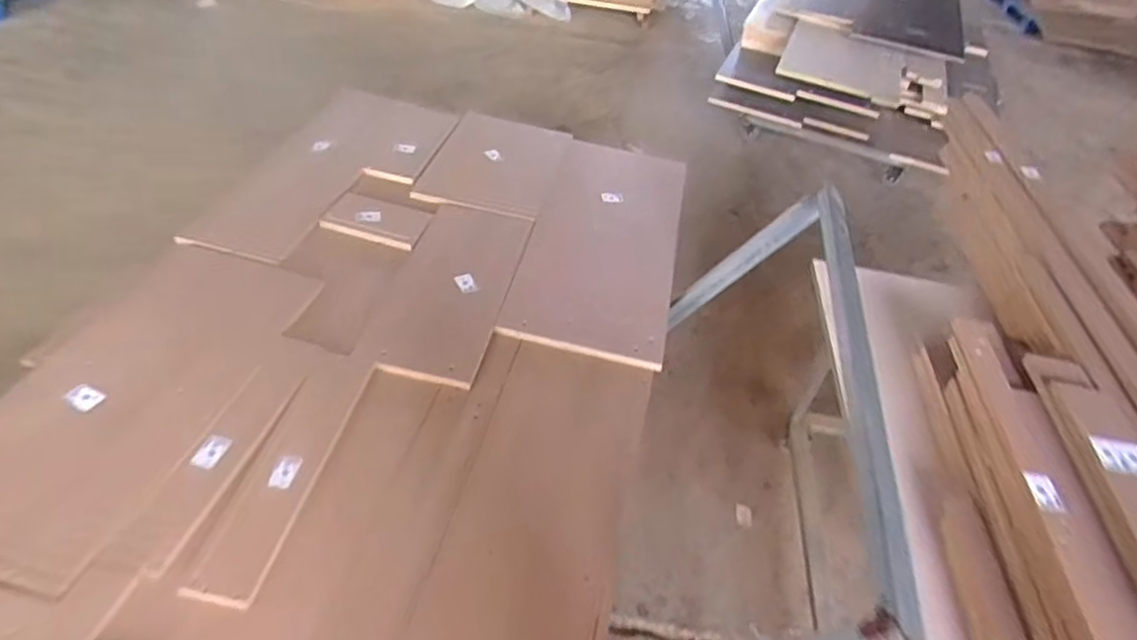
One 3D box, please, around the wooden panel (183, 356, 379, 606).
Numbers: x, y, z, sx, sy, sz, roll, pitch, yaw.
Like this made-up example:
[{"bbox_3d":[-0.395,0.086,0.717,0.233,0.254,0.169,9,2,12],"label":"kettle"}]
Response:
[{"bbox_3d":[-0.490,0.252,1.159,0.110,0.016,0.496,12,43,3],"label":"wooden panel"}]

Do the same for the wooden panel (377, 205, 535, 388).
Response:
[{"bbox_3d":[-0.268,-0.095,1.539,0.259,0.012,0.589,12,43,3],"label":"wooden panel"}]

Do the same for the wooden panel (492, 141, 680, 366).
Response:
[{"bbox_3d":[0.098,-0.236,1.720,0.372,0.026,0.911,12,43,3],"label":"wooden panel"}]

